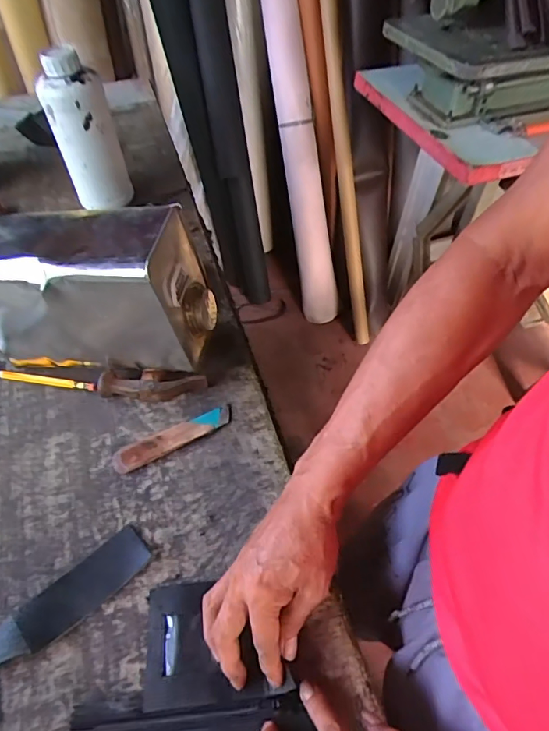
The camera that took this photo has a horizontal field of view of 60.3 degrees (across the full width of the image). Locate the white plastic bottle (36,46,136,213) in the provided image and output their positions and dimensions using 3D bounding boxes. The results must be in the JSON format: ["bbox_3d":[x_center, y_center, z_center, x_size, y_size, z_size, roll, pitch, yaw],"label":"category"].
[{"bbox_3d":[-0.268,-0.324,0.682,0.086,0.216,0.071,-21,55,-13],"label":"white plastic bottle"}]

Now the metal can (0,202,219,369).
[{"bbox_3d":[-0.198,-0.076,0.515,0.253,0.181,0.103,2,53,5],"label":"metal can"}]

